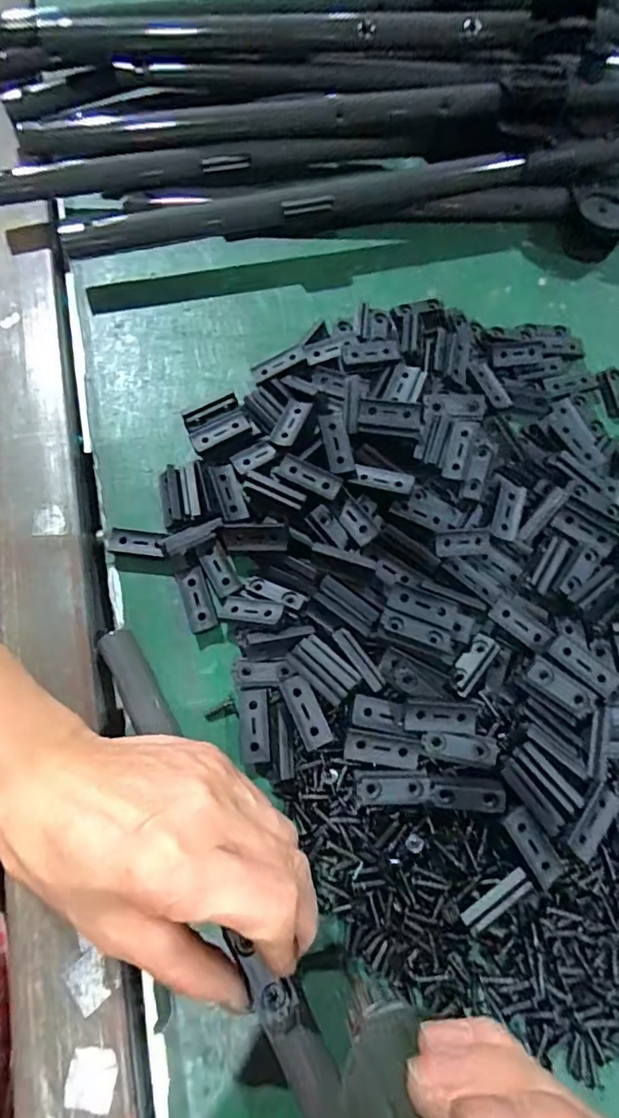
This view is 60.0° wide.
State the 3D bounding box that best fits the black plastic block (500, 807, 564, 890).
[{"bbox_3d":[0.102,0.132,0.244,0.014,0.004,0.037,-33,91,-14],"label":"black plastic block"}]

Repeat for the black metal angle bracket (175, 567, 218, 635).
[{"bbox_3d":[-0.061,0.023,0.290,0.014,0.006,0.035,-18,71,-10],"label":"black metal angle bracket"}]

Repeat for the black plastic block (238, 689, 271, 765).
[{"bbox_3d":[-0.028,0.083,0.267,0.015,0.004,0.034,-4,69,-4],"label":"black plastic block"}]

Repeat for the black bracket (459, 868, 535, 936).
[{"bbox_3d":[0.083,0.153,0.240,0.034,0.011,0.010,-33,74,-14],"label":"black bracket"}]

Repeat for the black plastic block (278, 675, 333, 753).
[{"bbox_3d":[-0.002,0.076,0.263,0.014,0.012,0.035,-24,72,-11],"label":"black plastic block"}]

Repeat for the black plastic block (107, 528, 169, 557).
[{"bbox_3d":[-0.097,-0.009,0.299,0.033,0.010,0.014,8,69,0],"label":"black plastic block"}]

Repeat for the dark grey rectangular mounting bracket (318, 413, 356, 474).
[{"bbox_3d":[0.016,-0.065,0.300,0.014,0.008,0.034,-12,70,-7],"label":"dark grey rectangular mounting bracket"}]

